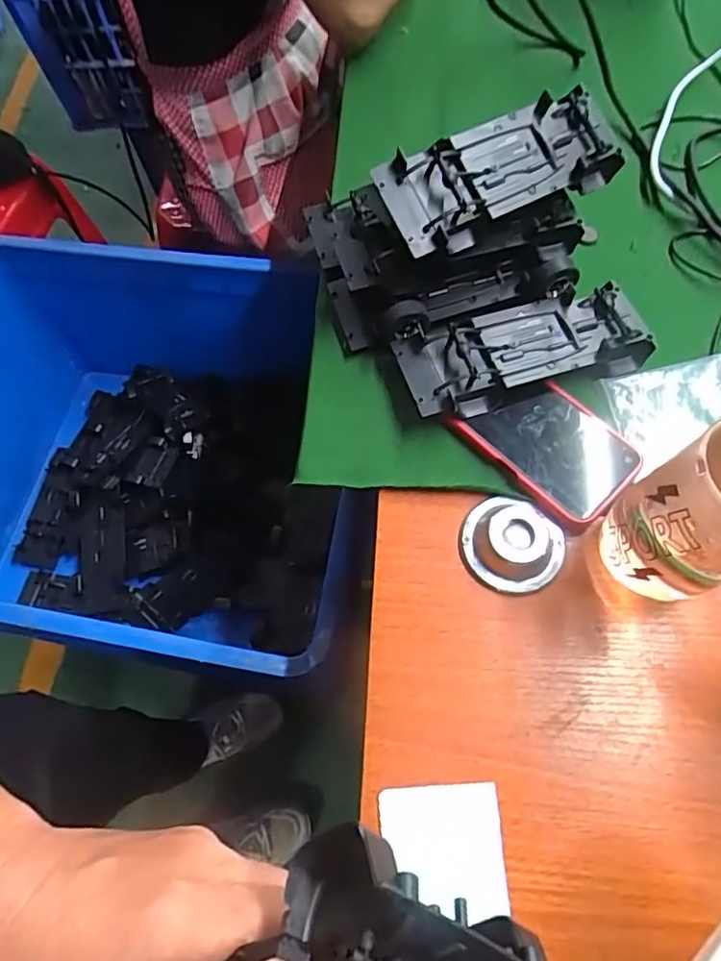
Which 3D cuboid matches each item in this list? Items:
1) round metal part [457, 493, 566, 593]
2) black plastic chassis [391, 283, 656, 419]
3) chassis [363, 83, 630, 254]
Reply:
[{"bbox_3d":[0.107,0.042,0.406,0.068,0.022,0.068,40,74,17],"label":"round metal part"},{"bbox_3d":[0.125,-0.101,0.450,0.196,0.032,0.076,-15,67,-4],"label":"black plastic chassis"},{"bbox_3d":[0.106,-0.233,0.435,0.193,0.038,0.071,-26,69,-9],"label":"chassis"}]

